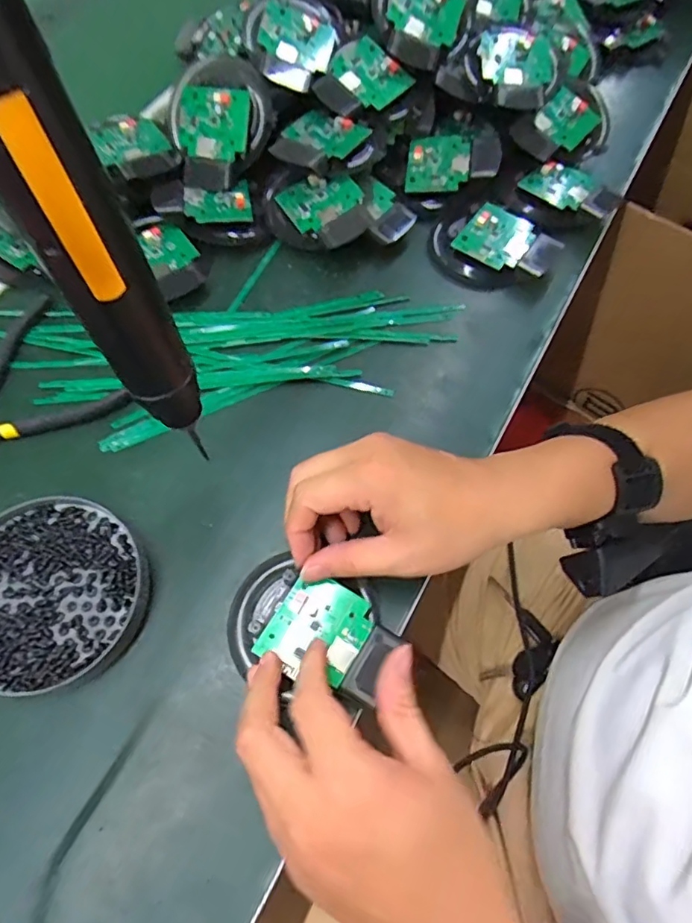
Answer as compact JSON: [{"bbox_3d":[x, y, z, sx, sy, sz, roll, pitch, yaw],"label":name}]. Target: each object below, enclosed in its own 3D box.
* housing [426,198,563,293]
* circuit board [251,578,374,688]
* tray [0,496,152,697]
[{"bbox_3d":[0.120,-0.178,0.457,0.099,0.022,0.079,19,66,8],"label":"housing"},{"bbox_3d":[-0.016,0.098,0.323,0.053,0.004,0.057,29,68,12],"label":"circuit board"},{"bbox_3d":[-0.180,0.078,0.336,0.118,0.014,0.111,0,65,-1],"label":"tray"}]

